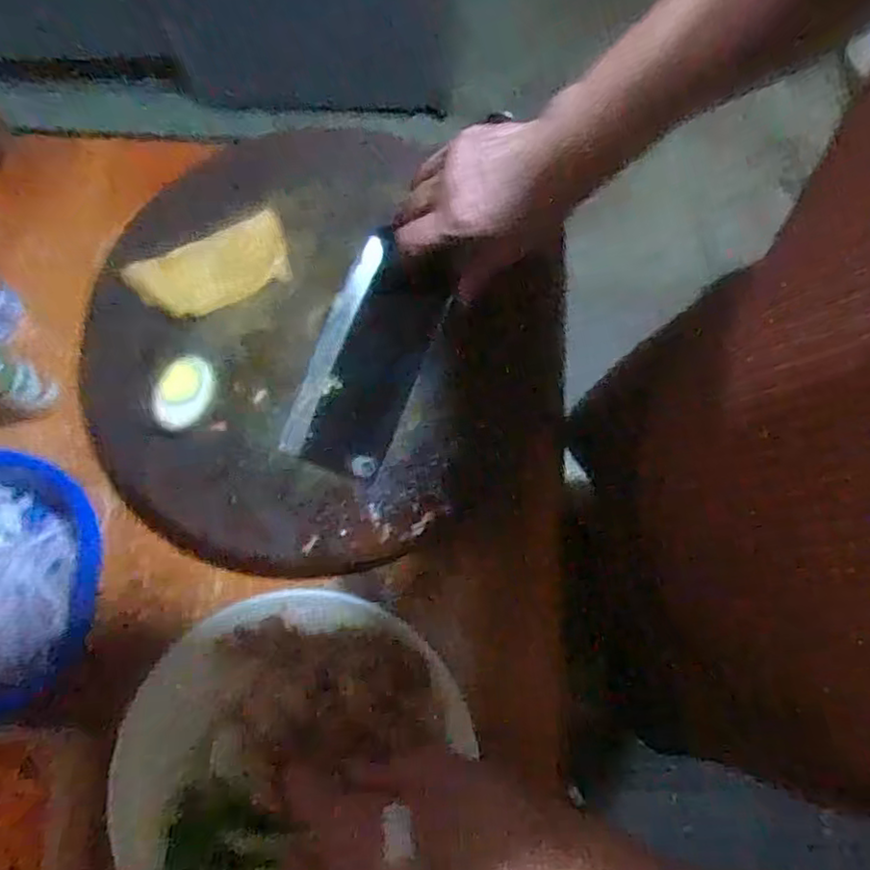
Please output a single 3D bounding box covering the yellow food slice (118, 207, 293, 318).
[{"bbox_3d":[-0.179,-0.132,0.508,0.126,0.016,0.060,-18,76,-3],"label":"yellow food slice"}]

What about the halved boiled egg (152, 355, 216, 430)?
[{"bbox_3d":[-0.185,-0.030,0.479,0.034,0.024,0.054,22,78,7],"label":"halved boiled egg"}]

